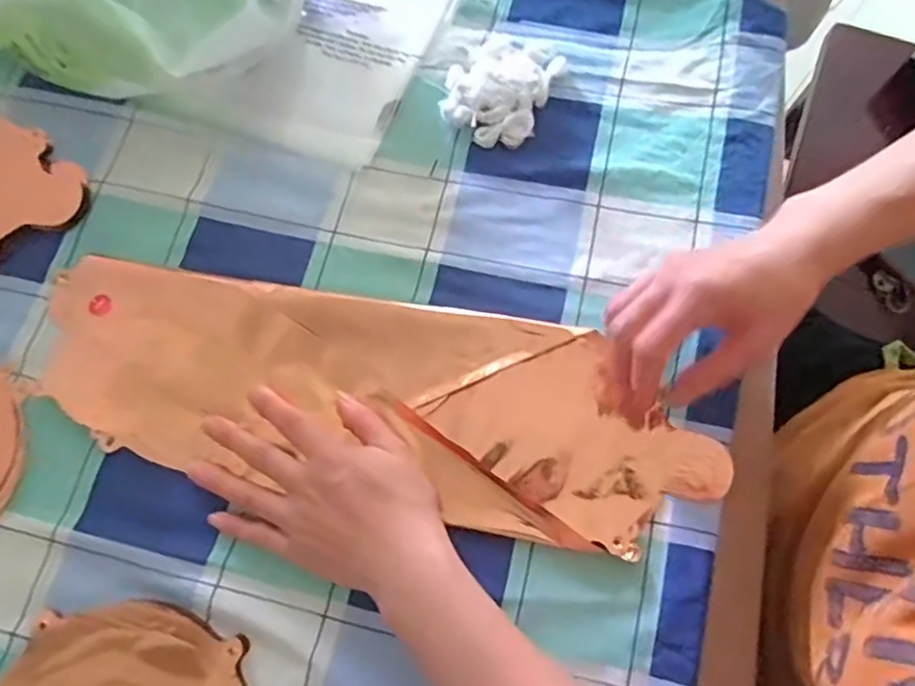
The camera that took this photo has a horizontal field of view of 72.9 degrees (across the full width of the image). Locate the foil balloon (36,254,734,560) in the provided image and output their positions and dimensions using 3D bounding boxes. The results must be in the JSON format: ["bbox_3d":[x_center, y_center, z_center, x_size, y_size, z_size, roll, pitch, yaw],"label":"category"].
[{"bbox_3d":[-0.055,0.029,0.400,0.427,0.019,0.135,13,74,5],"label":"foil balloon"}]

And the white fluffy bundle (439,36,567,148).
[{"bbox_3d":[0.031,-0.187,0.450,0.071,0.021,0.088,23,75,9],"label":"white fluffy bundle"}]

